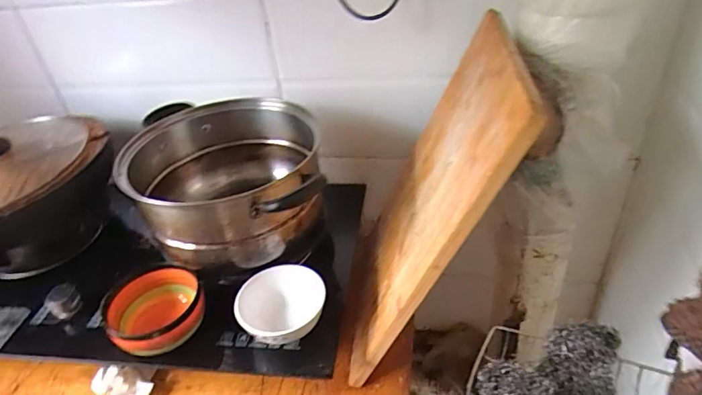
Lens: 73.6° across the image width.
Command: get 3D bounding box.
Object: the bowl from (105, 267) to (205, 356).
[{"bbox_3d":[-0.258,0.153,0.627,0.118,0.056,0.116,-20,39,-16],"label":"bowl"}]

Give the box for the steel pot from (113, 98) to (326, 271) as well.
[{"bbox_3d":[-0.179,-0.023,0.672,0.274,0.137,0.250,-5,37,4],"label":"steel pot"}]

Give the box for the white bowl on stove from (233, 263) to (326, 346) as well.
[{"bbox_3d":[-0.091,0.152,0.621,0.119,0.058,0.109,-5,37,4],"label":"white bowl on stove"}]

